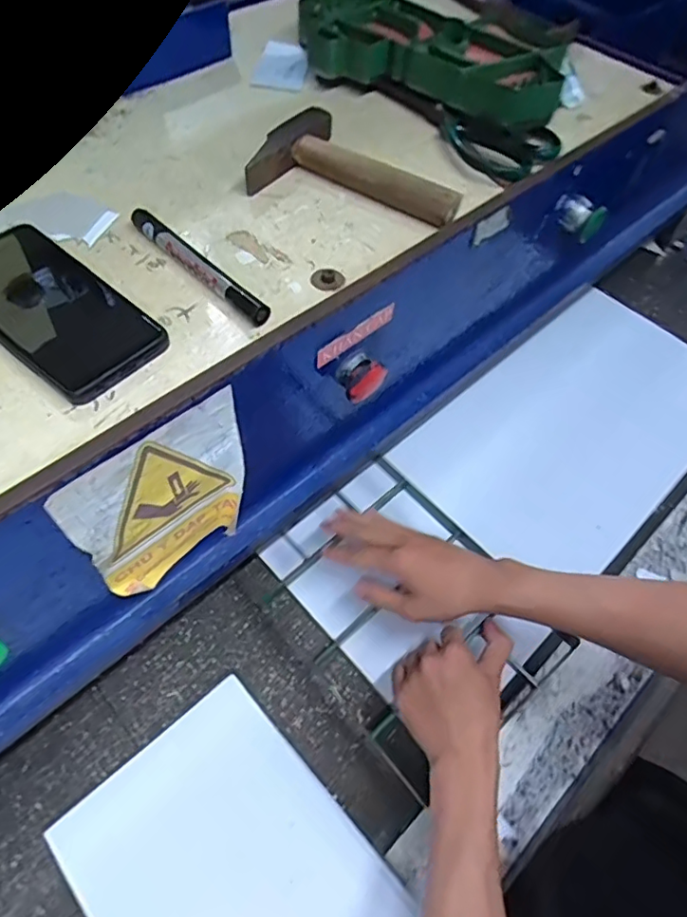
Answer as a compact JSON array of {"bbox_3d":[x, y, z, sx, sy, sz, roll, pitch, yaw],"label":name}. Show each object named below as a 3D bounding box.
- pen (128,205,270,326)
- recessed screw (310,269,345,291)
[{"bbox_3d":[-0.106,-0.139,0.406,0.146,0.015,0.014,41,64,20],"label":"pen"},{"bbox_3d":[-0.011,-0.132,0.413,0.025,0.006,0.022,3,58,-2],"label":"recessed screw"}]

